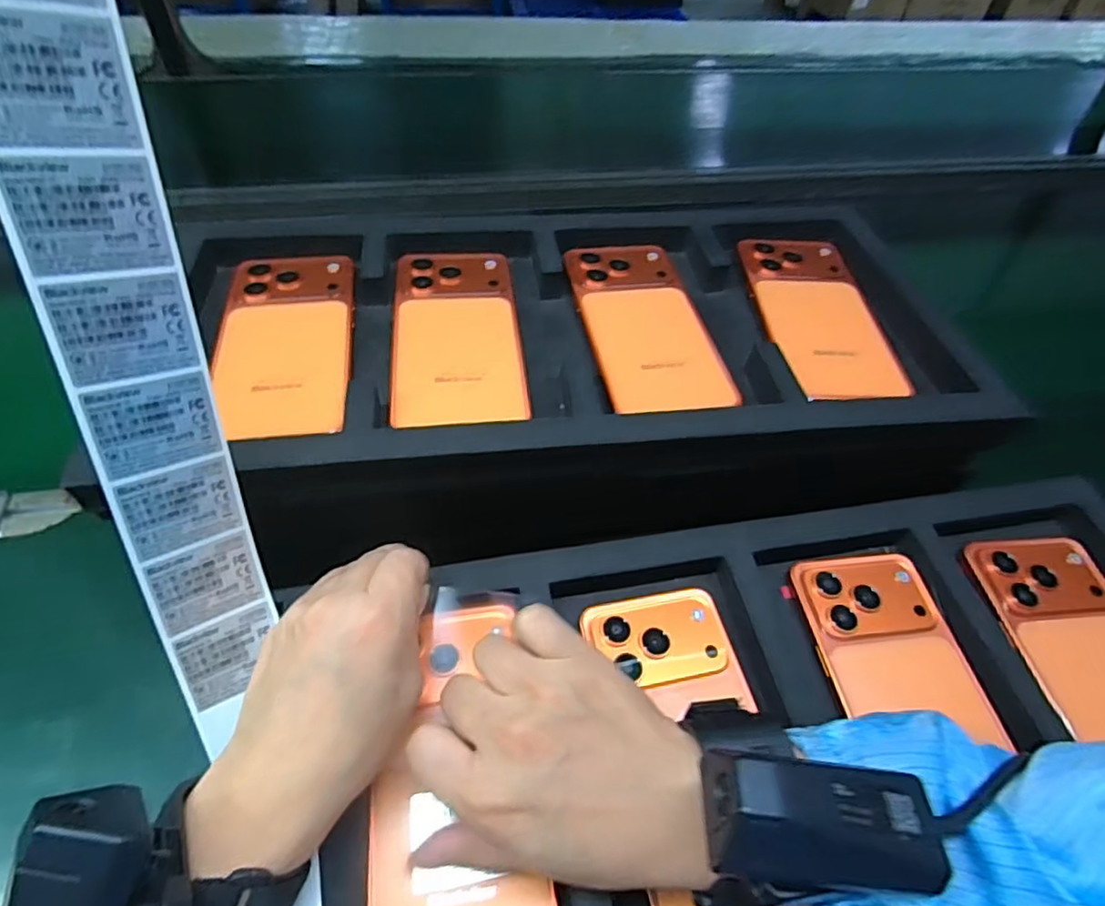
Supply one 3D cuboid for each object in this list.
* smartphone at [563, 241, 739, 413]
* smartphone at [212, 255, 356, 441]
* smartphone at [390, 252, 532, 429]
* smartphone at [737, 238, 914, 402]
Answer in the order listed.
[{"bbox_3d":[0.059,-0.085,0.383,0.077,0.006,0.154,-6,52,-9],"label":"smartphone"},{"bbox_3d":[-0.156,-0.069,0.352,0.074,0.012,0.159,-7,52,-10],"label":"smartphone"},{"bbox_3d":[-0.059,-0.077,0.369,0.076,0.005,0.153,-4,52,-8],"label":"smartphone"},{"bbox_3d":[0.177,-0.094,0.403,0.077,0.014,0.151,1,51,-4],"label":"smartphone"}]

